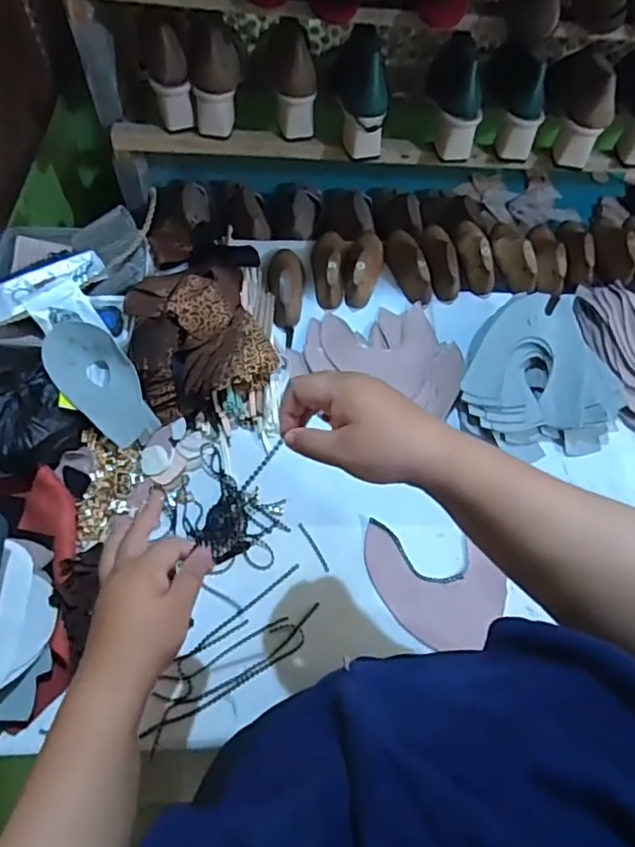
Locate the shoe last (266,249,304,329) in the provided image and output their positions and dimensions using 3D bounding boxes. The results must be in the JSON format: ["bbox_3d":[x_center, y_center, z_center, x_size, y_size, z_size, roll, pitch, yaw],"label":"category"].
[{"bbox_3d":[-0.046,-0.204,0.831,0.050,0.047,0.139,2,63,-2],"label":"shoe last"}]

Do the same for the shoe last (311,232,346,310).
[{"bbox_3d":[0.017,-0.241,0.852,0.048,0.053,0.133,3,63,-1],"label":"shoe last"}]

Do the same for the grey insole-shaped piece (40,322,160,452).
[{"bbox_3d":[-0.263,-0.050,0.697,0.083,0.027,0.164,-36,90,-19],"label":"grey insole-shaped piece"}]

